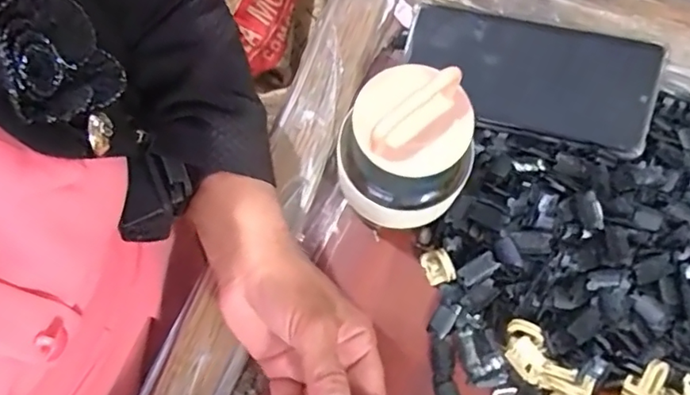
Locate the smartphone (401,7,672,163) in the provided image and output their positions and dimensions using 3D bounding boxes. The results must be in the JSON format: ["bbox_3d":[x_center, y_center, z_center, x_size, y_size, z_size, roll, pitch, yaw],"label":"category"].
[{"bbox_3d":[0.121,-0.080,0.373,0.160,0.006,0.074,15,95,11],"label":"smartphone"}]

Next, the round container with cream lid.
[{"bbox_3d":[0.030,-0.025,0.308,0.068,0.106,0.065,0,73,2],"label":"round container with cream lid"}]

